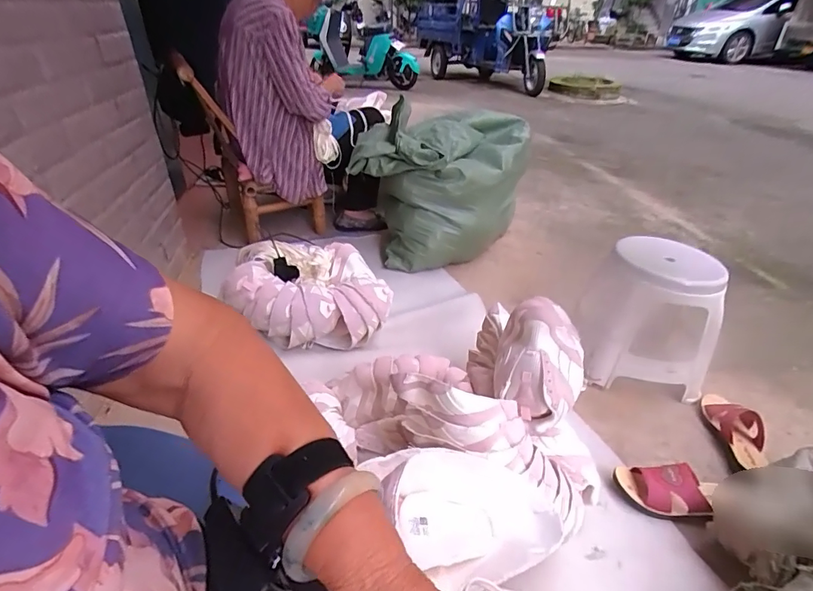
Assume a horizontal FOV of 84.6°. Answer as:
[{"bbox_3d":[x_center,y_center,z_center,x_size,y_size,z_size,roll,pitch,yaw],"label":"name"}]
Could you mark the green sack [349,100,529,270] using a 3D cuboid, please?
[{"bbox_3d":[0.118,-0.379,1.521,0.511,0.387,0.434,6,33,9],"label":"green sack"}]

